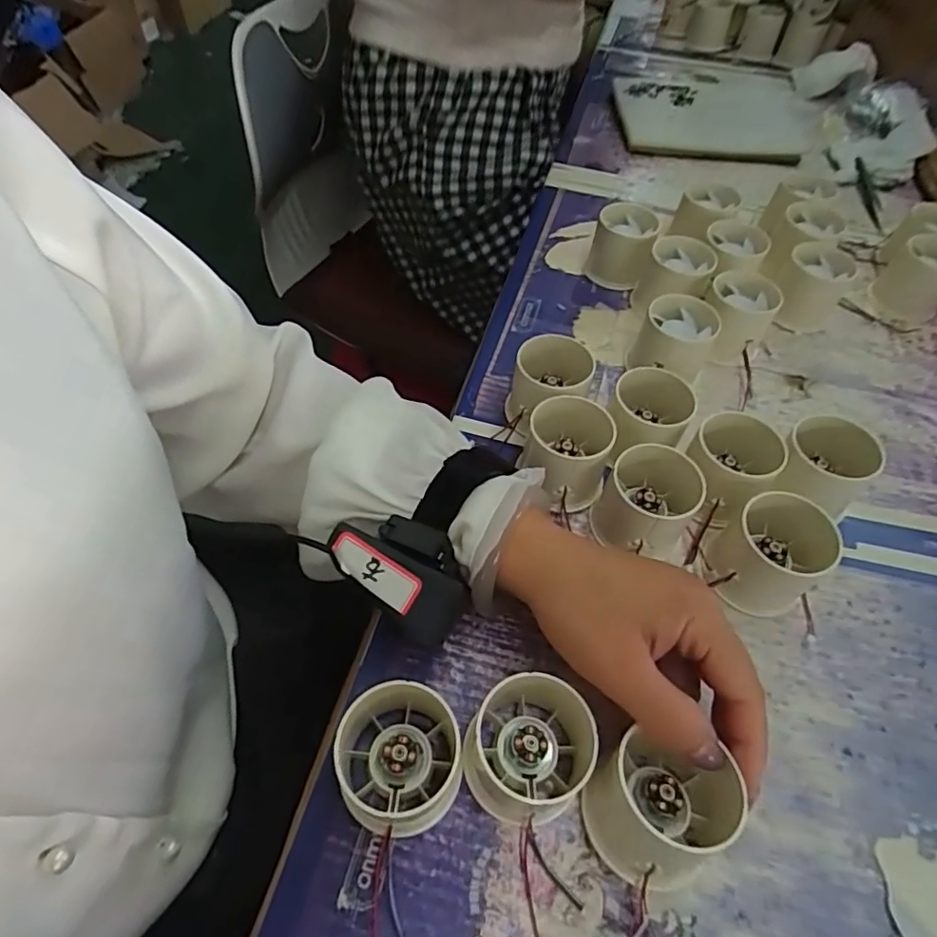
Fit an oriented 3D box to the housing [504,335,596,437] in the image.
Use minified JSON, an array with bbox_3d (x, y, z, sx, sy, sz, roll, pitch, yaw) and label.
[{"bbox_3d":[0.054,-0.055,0.380,0.051,0.052,0.052,8,55,3],"label":"housing"}]

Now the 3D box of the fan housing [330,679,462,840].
[{"bbox_3d":[-0.032,0.129,0.248,0.056,0.049,0.052,1,55,-2],"label":"fan housing"}]

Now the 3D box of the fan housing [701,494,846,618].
[{"bbox_3d":[0.173,0.050,0.314,0.057,0.045,0.057,39,62,22],"label":"fan housing"}]

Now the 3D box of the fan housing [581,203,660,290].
[{"bbox_3d":[0.132,-0.194,0.487,0.053,0.047,0.061,13,55,7],"label":"fan housing"}]

